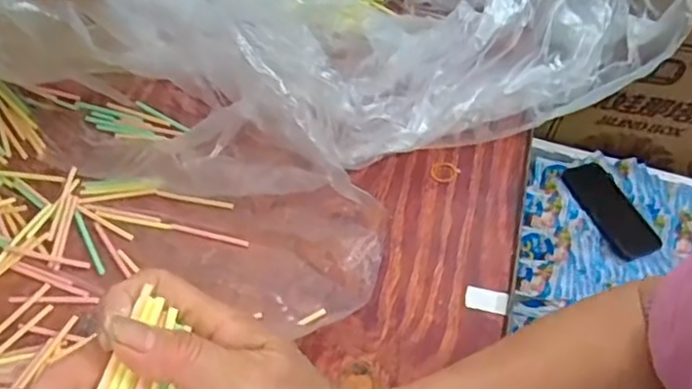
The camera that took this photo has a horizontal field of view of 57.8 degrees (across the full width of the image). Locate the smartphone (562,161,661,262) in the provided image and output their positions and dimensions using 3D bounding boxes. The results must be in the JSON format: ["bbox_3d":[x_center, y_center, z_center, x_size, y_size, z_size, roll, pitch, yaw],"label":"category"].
[{"bbox_3d":[0.406,0.021,0.958,0.083,0.014,0.166,-25,61,-18],"label":"smartphone"}]

